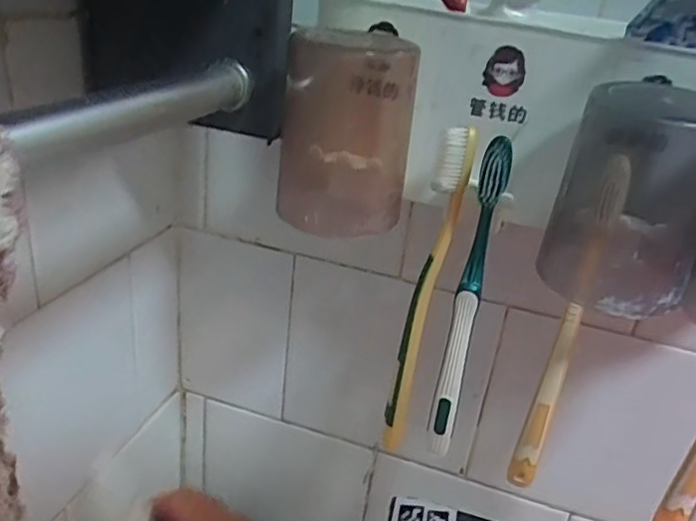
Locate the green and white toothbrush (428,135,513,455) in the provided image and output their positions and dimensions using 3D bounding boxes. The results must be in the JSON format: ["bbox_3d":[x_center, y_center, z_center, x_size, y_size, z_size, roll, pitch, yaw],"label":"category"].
[{"bbox_3d":[0.058,0.029,0.300,0.013,0.178,0.022,14,26,14],"label":"green and white toothbrush"}]

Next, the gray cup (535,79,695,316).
[{"bbox_3d":[0.117,-0.022,0.253,0.059,0.093,0.054,22,29,28],"label":"gray cup"}]

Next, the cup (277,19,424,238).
[{"bbox_3d":[-0.001,-0.062,0.282,0.058,0.079,0.062,6,25,-3],"label":"cup"}]

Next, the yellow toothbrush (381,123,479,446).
[{"bbox_3d":[0.038,0.022,0.308,0.017,0.179,0.017,12,26,10],"label":"yellow toothbrush"}]

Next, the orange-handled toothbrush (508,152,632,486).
[{"bbox_3d":[0.105,0.038,0.293,0.011,0.180,0.017,12,26,10],"label":"orange-handled toothbrush"}]

